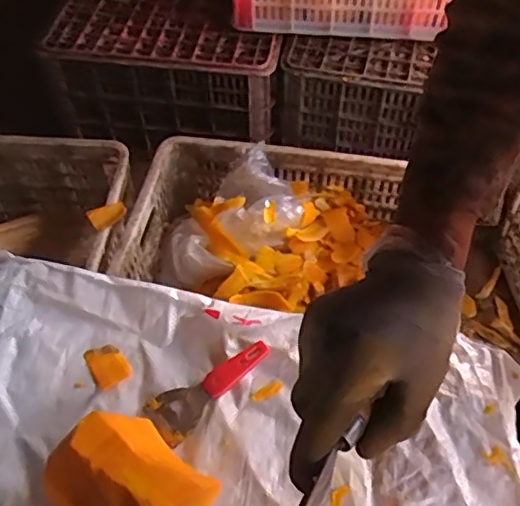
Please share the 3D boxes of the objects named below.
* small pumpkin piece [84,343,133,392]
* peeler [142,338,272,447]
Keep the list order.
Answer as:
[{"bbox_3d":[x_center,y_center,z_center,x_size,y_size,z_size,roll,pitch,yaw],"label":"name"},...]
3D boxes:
[{"bbox_3d":[-0.170,0.126,0.656,0.040,0.014,0.049,-30,59,-24],"label":"small pumpkin piece"},{"bbox_3d":[-0.058,0.140,0.640,0.143,0.020,0.056,-36,61,-27],"label":"peeler"}]

